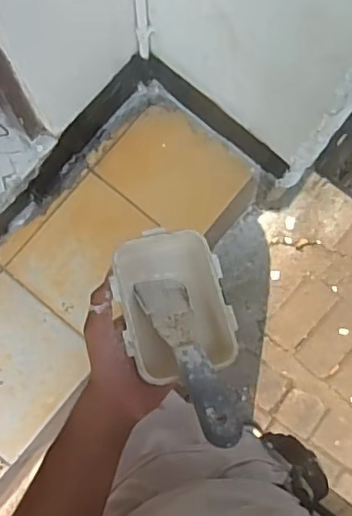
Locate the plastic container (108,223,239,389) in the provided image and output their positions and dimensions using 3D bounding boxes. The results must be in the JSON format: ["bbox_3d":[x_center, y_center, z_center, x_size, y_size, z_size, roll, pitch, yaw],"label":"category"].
[{"bbox_3d":[0.000,0.041,0.549,0.099,0.041,0.137,-15,78,-4],"label":"plastic container"}]

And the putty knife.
[{"bbox_3d":[0.011,0.084,0.523,0.043,0.014,0.183,-23,49,-6],"label":"putty knife"}]

